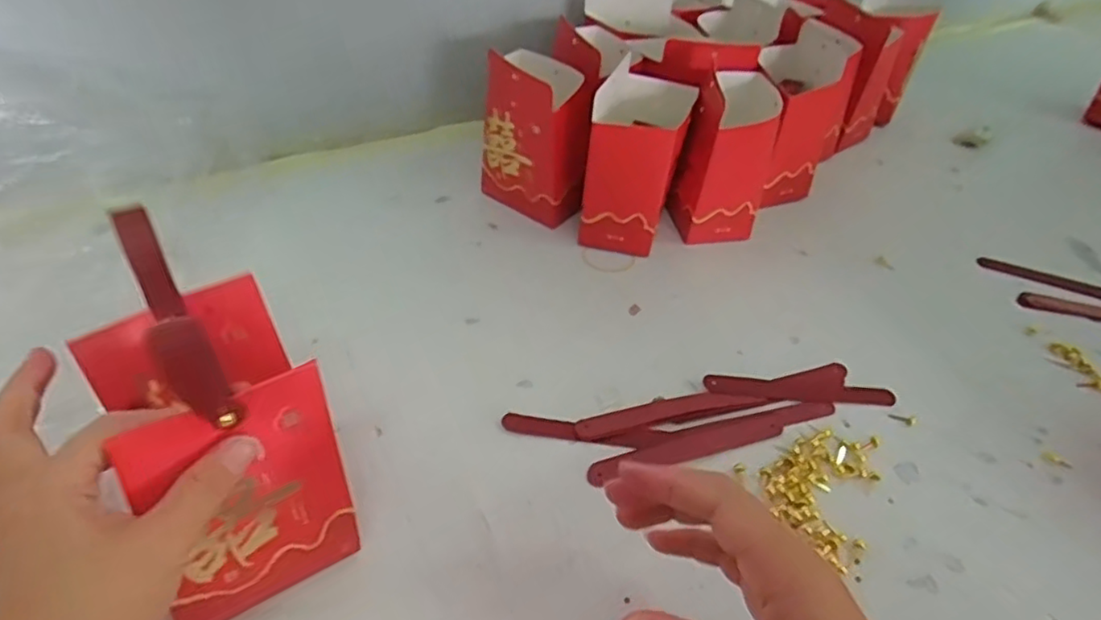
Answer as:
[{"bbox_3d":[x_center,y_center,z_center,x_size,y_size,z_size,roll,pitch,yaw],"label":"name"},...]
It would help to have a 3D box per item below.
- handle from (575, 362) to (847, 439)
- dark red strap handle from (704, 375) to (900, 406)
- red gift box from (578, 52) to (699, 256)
[{"bbox_3d":[0.112,0.059,0.427,0.196,0.007,0.018,-9,45,-14],"label":"handle"},{"bbox_3d":[0.167,0.054,0.433,0.127,0.009,0.017,4,43,-1],"label":"dark red strap handle"},{"bbox_3d":[0.070,-0.121,0.528,0.066,0.132,0.099,16,45,11],"label":"red gift box"}]

